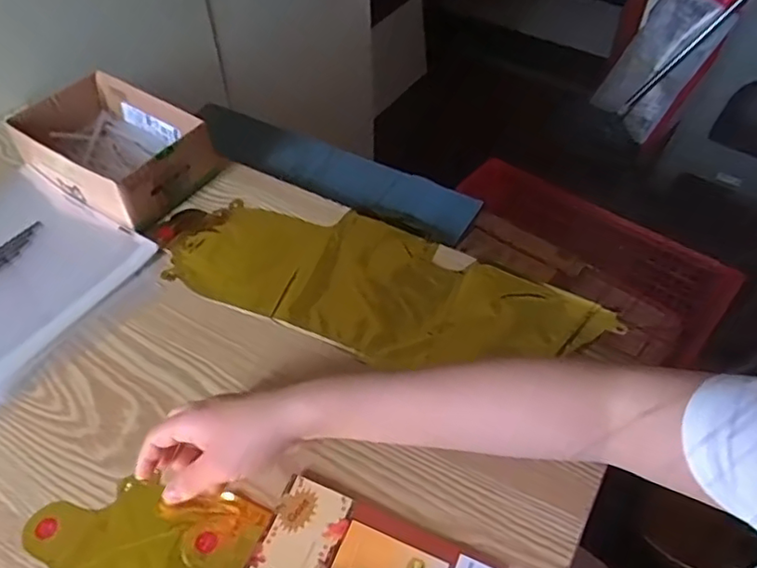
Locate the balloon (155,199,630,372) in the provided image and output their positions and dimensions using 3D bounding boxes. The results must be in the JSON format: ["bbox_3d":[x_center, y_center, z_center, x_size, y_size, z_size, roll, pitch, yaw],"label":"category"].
[{"bbox_3d":[-0.005,-0.009,0.584,0.420,0.014,0.167,20,52,16],"label":"balloon"}]

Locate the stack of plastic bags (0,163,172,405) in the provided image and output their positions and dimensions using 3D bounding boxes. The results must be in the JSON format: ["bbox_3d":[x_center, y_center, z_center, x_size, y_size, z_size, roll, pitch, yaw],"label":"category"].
[{"bbox_3d":[-0.359,-0.017,0.590,0.255,0.013,0.207,32,56,24],"label":"stack of plastic bags"}]

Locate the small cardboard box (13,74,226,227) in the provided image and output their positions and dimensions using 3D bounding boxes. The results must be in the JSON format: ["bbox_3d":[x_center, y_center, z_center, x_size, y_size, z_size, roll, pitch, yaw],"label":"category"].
[{"bbox_3d":[-0.280,-0.143,0.656,0.189,0.069,0.129,26,53,20],"label":"small cardboard box"}]

